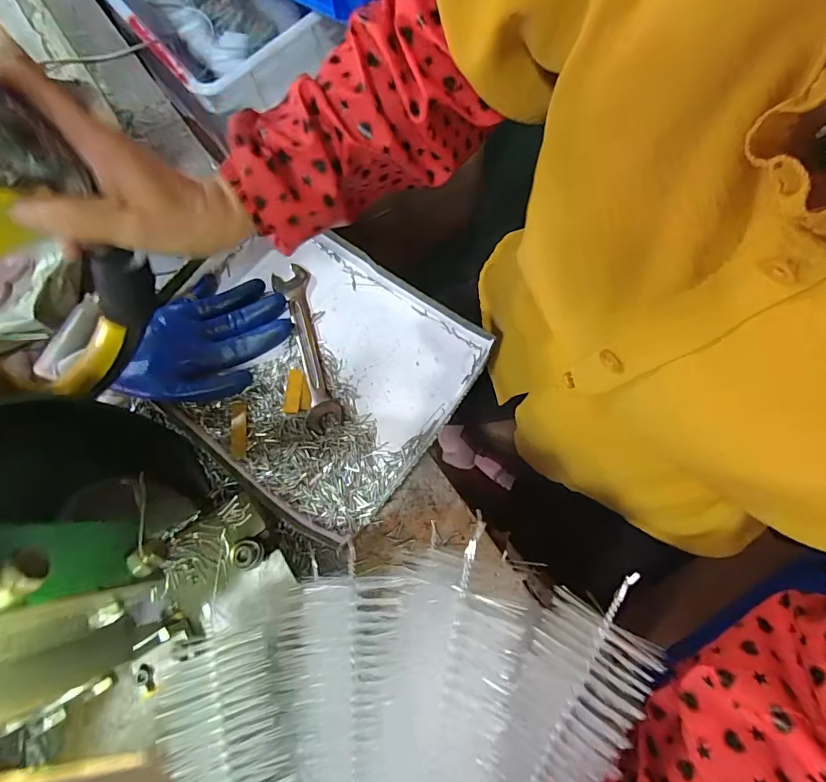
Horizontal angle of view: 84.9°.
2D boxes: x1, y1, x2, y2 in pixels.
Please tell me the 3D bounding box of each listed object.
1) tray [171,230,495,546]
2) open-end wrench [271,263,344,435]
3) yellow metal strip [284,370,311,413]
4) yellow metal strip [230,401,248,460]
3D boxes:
[{"bbox_3d":[-0.101,-0.027,0.432,0.275,0.030,0.233,32,77,10],"label":"tray"},{"bbox_3d":[-0.105,-0.045,0.443,0.036,0.009,0.174,-15,74,-3],"label":"open-end wrench"},{"bbox_3d":[-0.111,-0.002,0.431,0.025,0.005,0.043,-7,73,-1],"label":"yellow metal strip"},{"bbox_3d":[-0.163,0.036,0.420,0.015,0.004,0.057,-10,74,-2],"label":"yellow metal strip"}]

